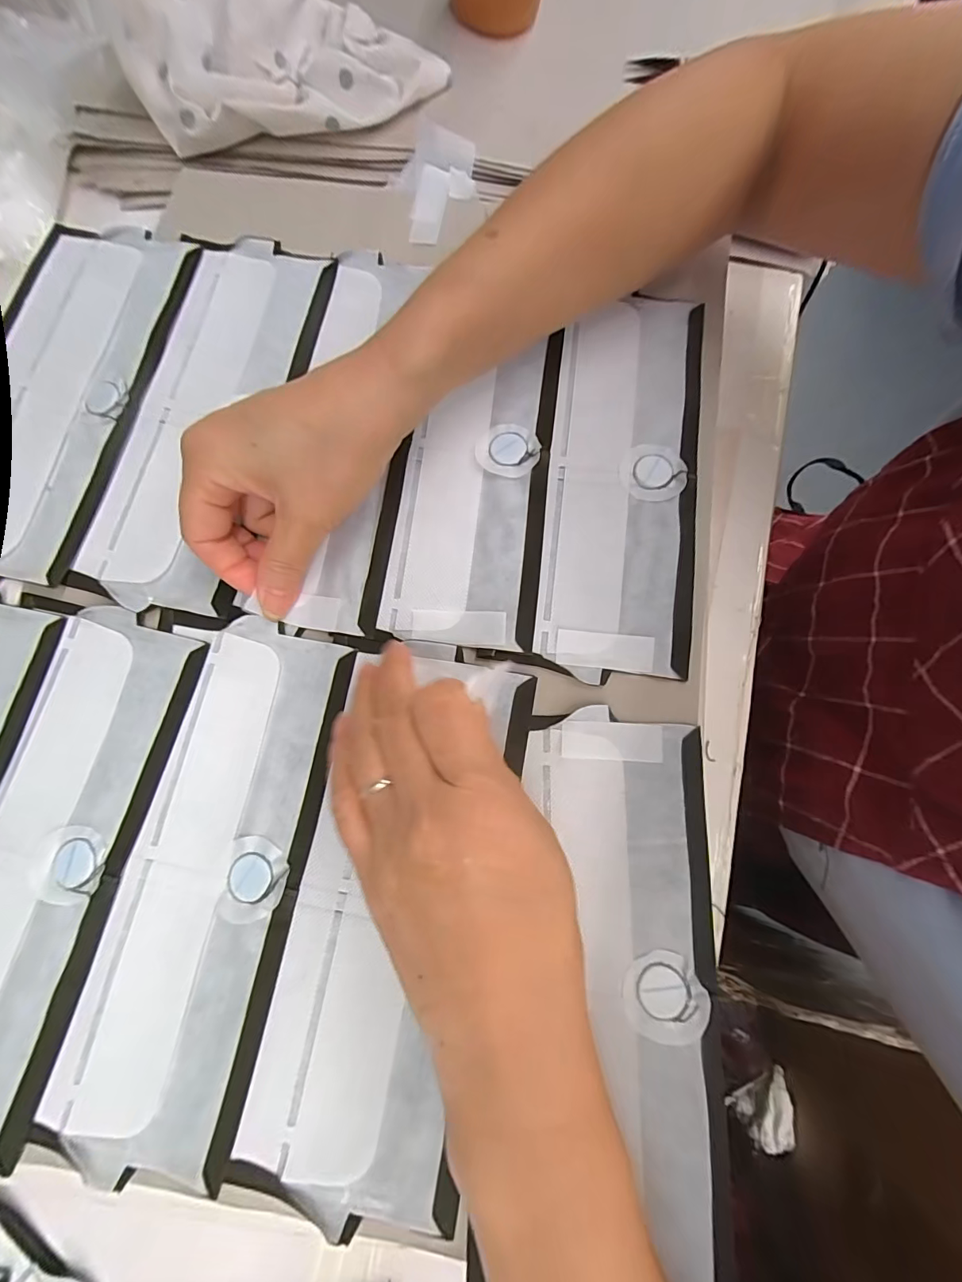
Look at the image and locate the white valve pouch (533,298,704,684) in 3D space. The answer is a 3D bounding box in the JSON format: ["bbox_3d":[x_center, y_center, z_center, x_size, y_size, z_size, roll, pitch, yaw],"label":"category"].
[{"bbox_3d":[0.080,-0.093,0.257,0.080,0.012,0.223,7,79,4],"label":"white valve pouch"}]

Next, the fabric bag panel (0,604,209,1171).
[{"bbox_3d":[-0.207,0.101,0.220,0.074,0.009,0.233,12,79,3],"label":"fabric bag panel"}]

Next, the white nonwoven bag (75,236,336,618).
[{"bbox_3d":[-0.160,-0.134,0.270,0.089,0.004,0.235,11,79,3],"label":"white nonwoven bag"}]

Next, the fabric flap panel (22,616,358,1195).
[{"bbox_3d":[-0.128,0.108,0.221,0.083,0.004,0.234,11,77,3],"label":"fabric flap panel"}]

